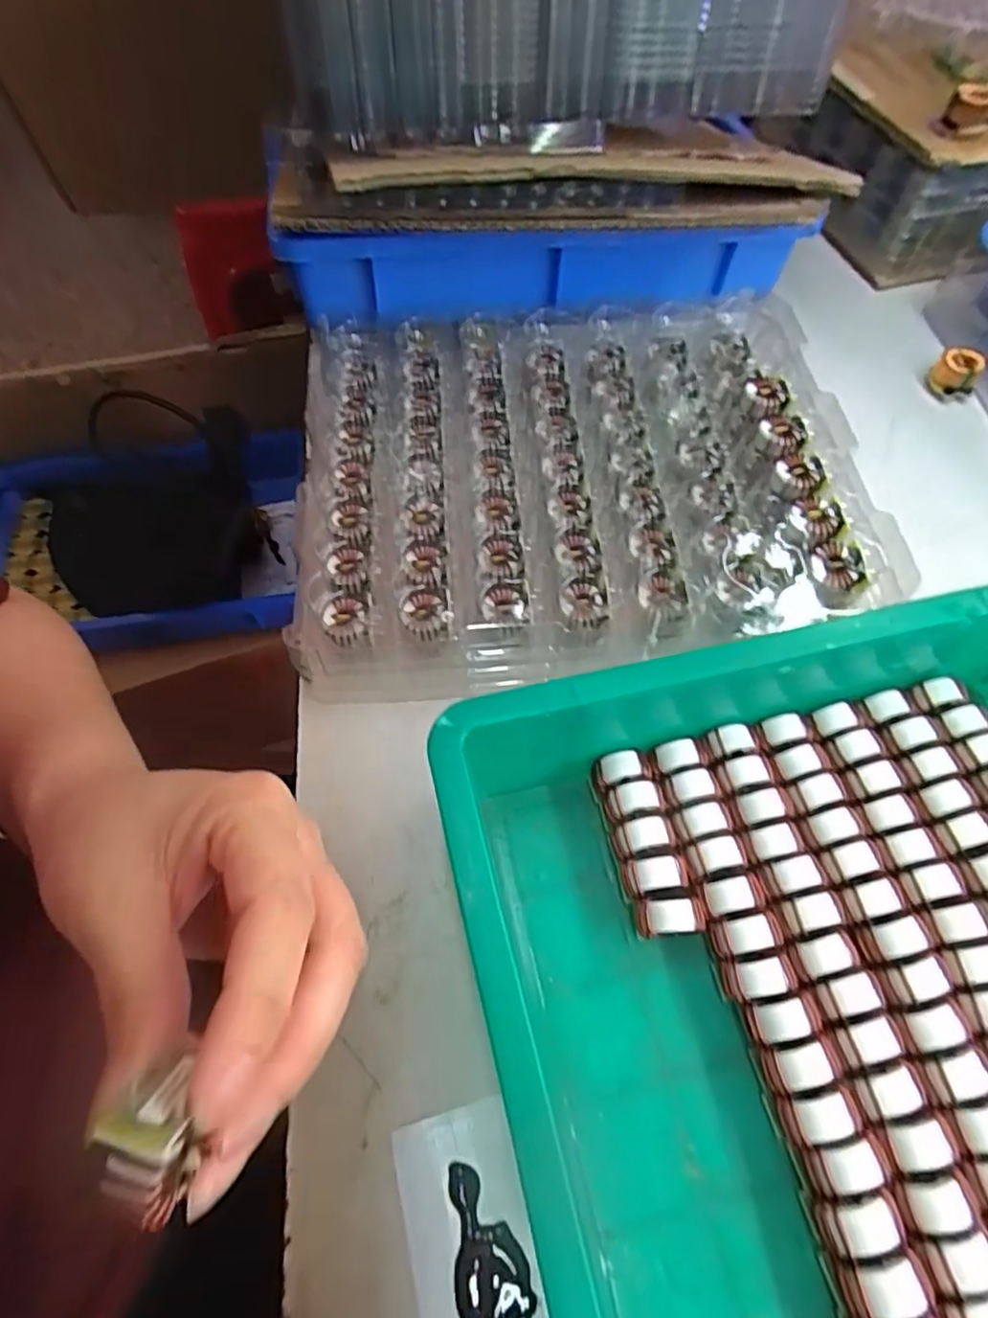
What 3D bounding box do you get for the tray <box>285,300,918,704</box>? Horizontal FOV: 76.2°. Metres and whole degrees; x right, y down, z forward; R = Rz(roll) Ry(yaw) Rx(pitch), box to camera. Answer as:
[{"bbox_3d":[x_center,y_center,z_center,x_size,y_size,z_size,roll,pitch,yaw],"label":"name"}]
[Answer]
[{"bbox_3d":[0.045,-0.113,0.362,0.297,0.027,0.265,-6,61,0],"label":"tray"}]

